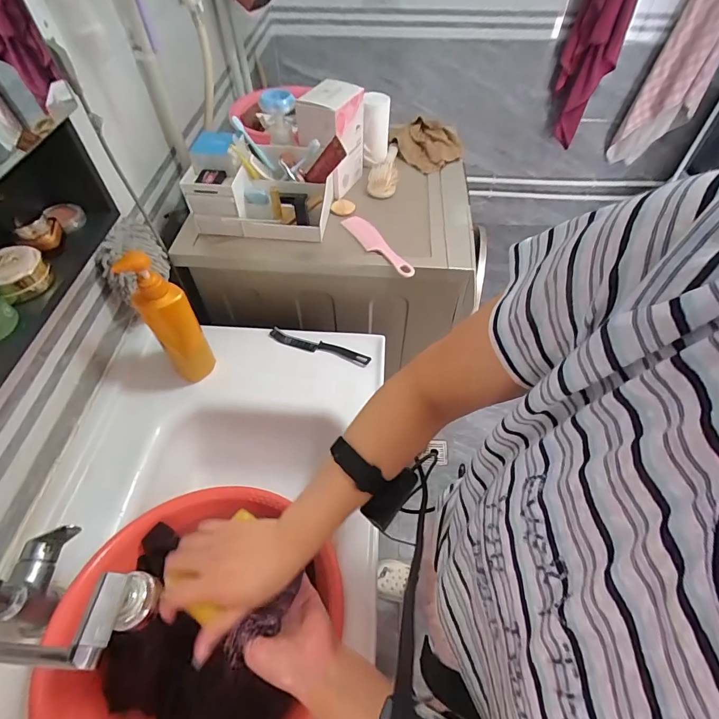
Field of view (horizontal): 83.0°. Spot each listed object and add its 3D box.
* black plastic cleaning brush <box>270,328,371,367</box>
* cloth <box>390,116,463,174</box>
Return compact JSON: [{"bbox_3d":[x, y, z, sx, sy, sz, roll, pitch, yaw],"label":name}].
[{"bbox_3d":[-0.081,-0.024,0.814,0.210,0.015,0.027,15,55,11],"label":"black plastic cleaning brush"},{"bbox_3d":[0.164,-0.529,0.997,0.174,0.058,0.175,9,54,7],"label":"cloth"}]

